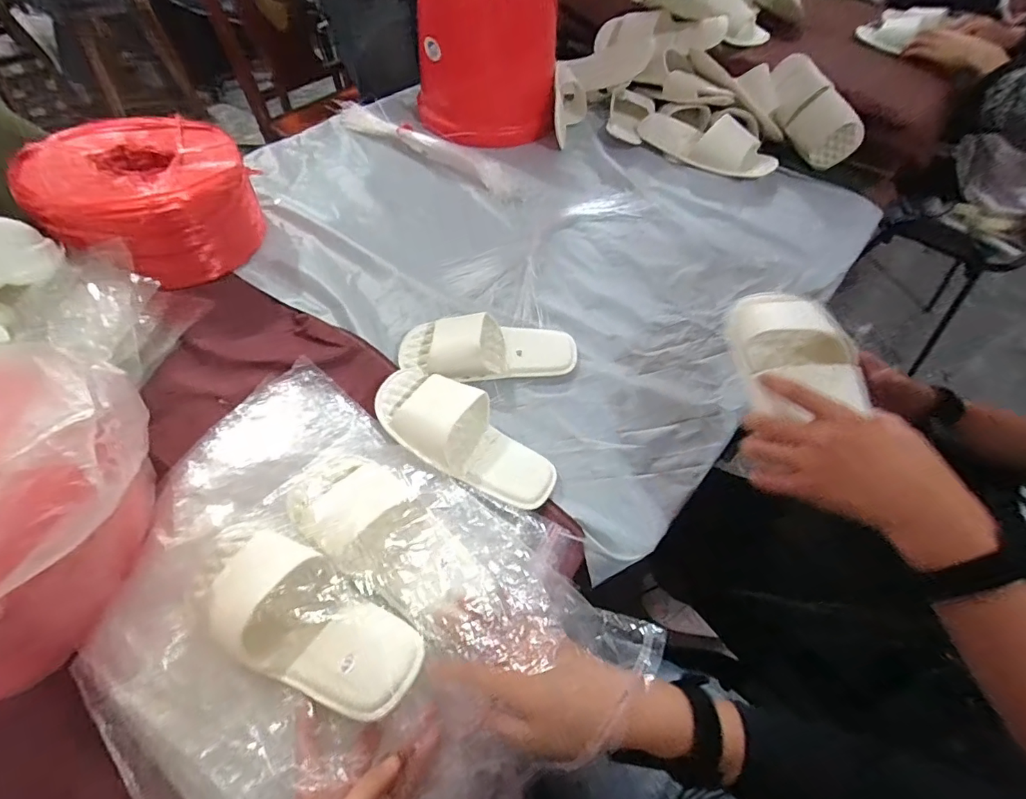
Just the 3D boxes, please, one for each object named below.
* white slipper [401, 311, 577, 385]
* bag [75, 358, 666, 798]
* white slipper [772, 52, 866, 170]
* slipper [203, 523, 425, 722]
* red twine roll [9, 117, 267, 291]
[{"bbox_3d":[-0.033,-0.077,0.630,0.230,0.043,0.091,-2,55,-4],"label":"white slipper"},{"bbox_3d":[-0.159,0.152,0.414,0.446,0.083,0.358,37,61,21],"label":"bag"},{"bbox_3d":[0.542,-0.522,0.869,0.053,0.109,0.201,-42,98,-27],"label":"white slipper"},{"bbox_3d":[-0.185,0.174,0.396,0.228,0.064,0.087,25,57,16],"label":"slipper"},{"bbox_3d":[-0.531,-0.292,0.709,0.258,0.133,0.254,1,55,-2],"label":"red twine roll"}]

